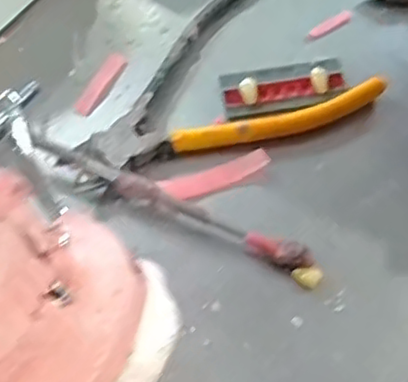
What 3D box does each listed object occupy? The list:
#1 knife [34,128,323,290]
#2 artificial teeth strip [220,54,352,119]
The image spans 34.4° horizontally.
[{"bbox_3d":[-0.016,0.004,0.284,0.141,0.012,0.013,24,64,14],"label":"knife"},{"bbox_3d":[0.038,-0.051,0.317,0.059,0.004,0.024,-8,61,-3],"label":"artificial teeth strip"}]

